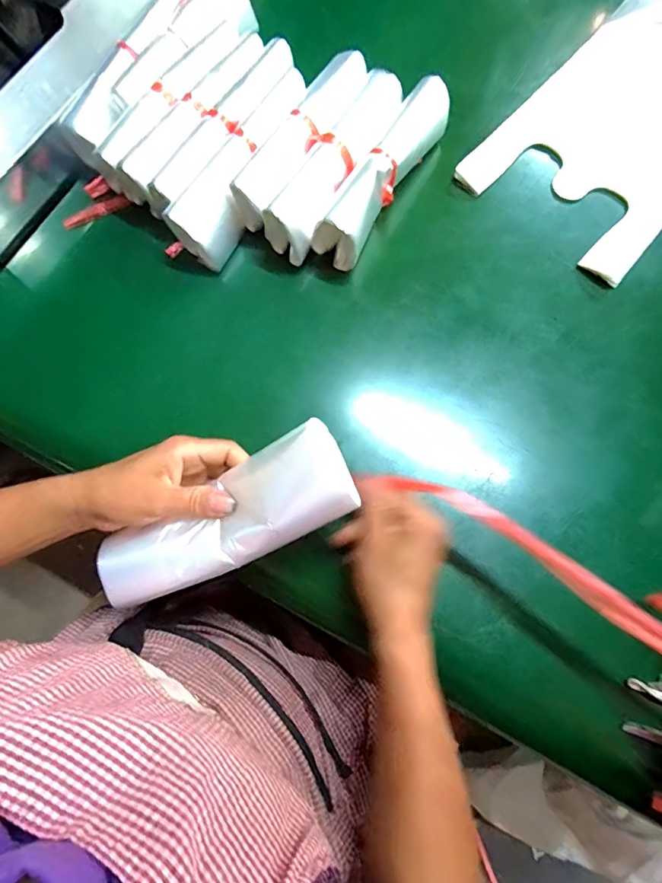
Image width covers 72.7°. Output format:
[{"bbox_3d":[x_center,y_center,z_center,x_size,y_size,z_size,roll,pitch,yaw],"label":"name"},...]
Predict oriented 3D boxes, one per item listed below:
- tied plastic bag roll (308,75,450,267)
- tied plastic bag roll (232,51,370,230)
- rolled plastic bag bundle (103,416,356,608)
[{"bbox_3d":[0.056,-0.269,0.452,0.048,0.061,0.210,33,77,9],"label":"tied plastic bag roll"},{"bbox_3d":[-0.026,-0.304,0.459,0.044,0.045,0.207,30,77,8],"label":"tied plastic bag roll"},{"bbox_3d":[-0.080,0.061,0.317,0.203,0.027,0.062,-30,76,13],"label":"rolled plastic bag bundle"}]

